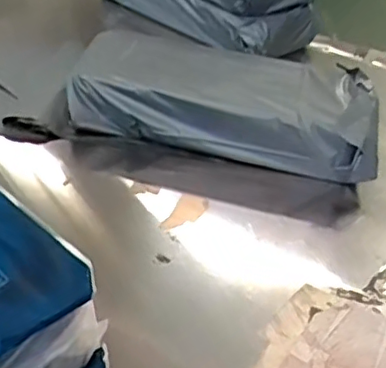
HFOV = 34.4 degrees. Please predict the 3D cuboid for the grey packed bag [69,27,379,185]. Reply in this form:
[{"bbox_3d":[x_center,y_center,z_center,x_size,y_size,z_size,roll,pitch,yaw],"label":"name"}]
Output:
[{"bbox_3d":[0.061,-0.164,1.196,0.570,0.129,0.240,13,37,8],"label":"grey packed bag"}]

